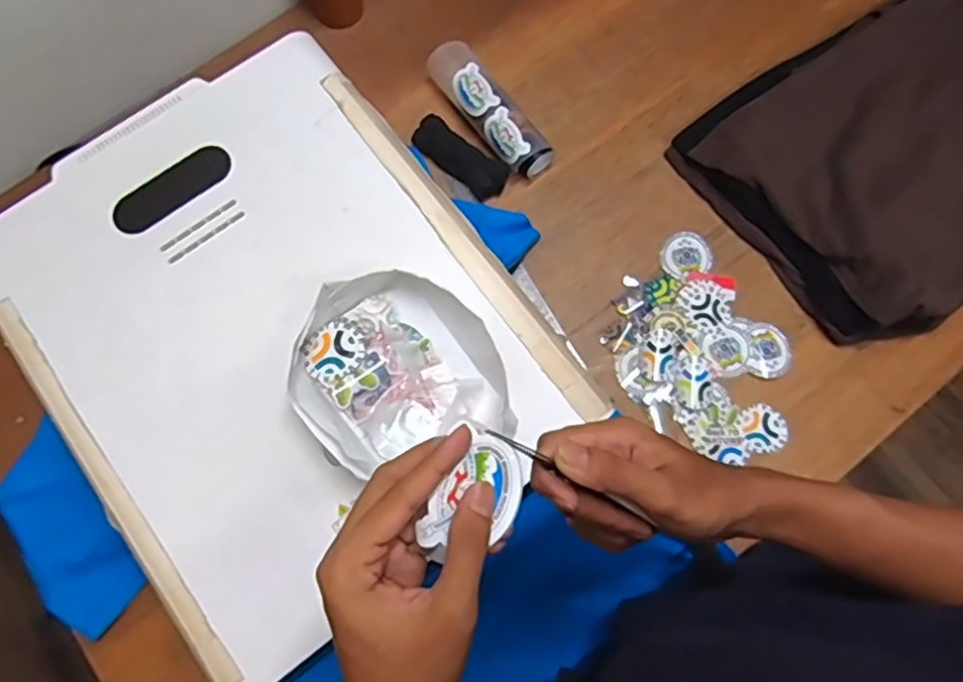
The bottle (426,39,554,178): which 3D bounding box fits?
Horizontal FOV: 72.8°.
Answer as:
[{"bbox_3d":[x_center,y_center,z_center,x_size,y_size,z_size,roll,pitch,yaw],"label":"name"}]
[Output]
[{"bbox_3d":[0.010,-0.286,0.803,0.055,0.060,0.196,-35,76,-8],"label":"bottle"}]

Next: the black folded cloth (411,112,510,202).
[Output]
[{"bbox_3d":[-0.024,-0.226,0.802,0.129,0.032,0.045,39,78,11],"label":"black folded cloth"}]

